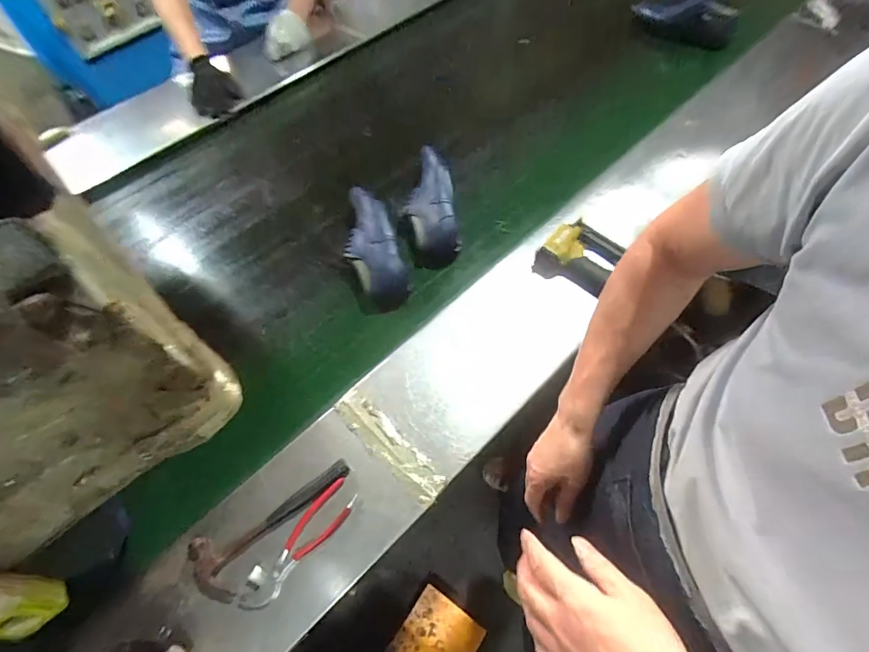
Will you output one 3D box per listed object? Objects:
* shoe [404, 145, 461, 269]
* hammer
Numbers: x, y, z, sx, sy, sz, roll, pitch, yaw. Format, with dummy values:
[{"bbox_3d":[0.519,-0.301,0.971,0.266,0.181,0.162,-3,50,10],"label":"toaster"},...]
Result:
[{"bbox_3d":[-0.005,-0.253,0.869,0.103,0.078,0.267,-2,81,0],"label":"shoe"},{"bbox_3d":[-0.225,0.283,0.610,0.240,0.026,0.088,-32,67,-15],"label":"hammer"}]

